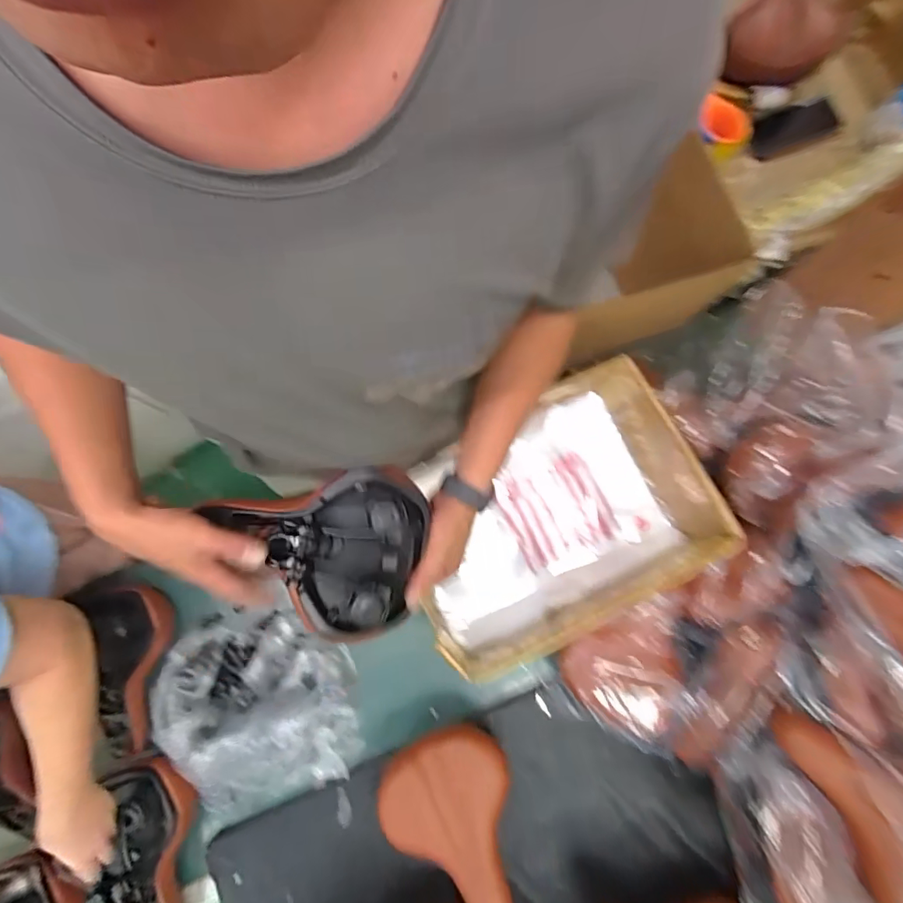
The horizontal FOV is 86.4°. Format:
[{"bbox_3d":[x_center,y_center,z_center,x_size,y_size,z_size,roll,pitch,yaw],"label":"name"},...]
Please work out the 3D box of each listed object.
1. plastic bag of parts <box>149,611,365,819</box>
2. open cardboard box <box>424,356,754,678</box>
[{"bbox_3d":[-0.295,0.400,0.744,0.288,0.108,0.282,-21,79,-4],"label":"plastic bag of parts"},{"bbox_3d":[0.146,0.098,0.724,0.390,0.186,0.296,-25,79,-4],"label":"open cardboard box"}]

